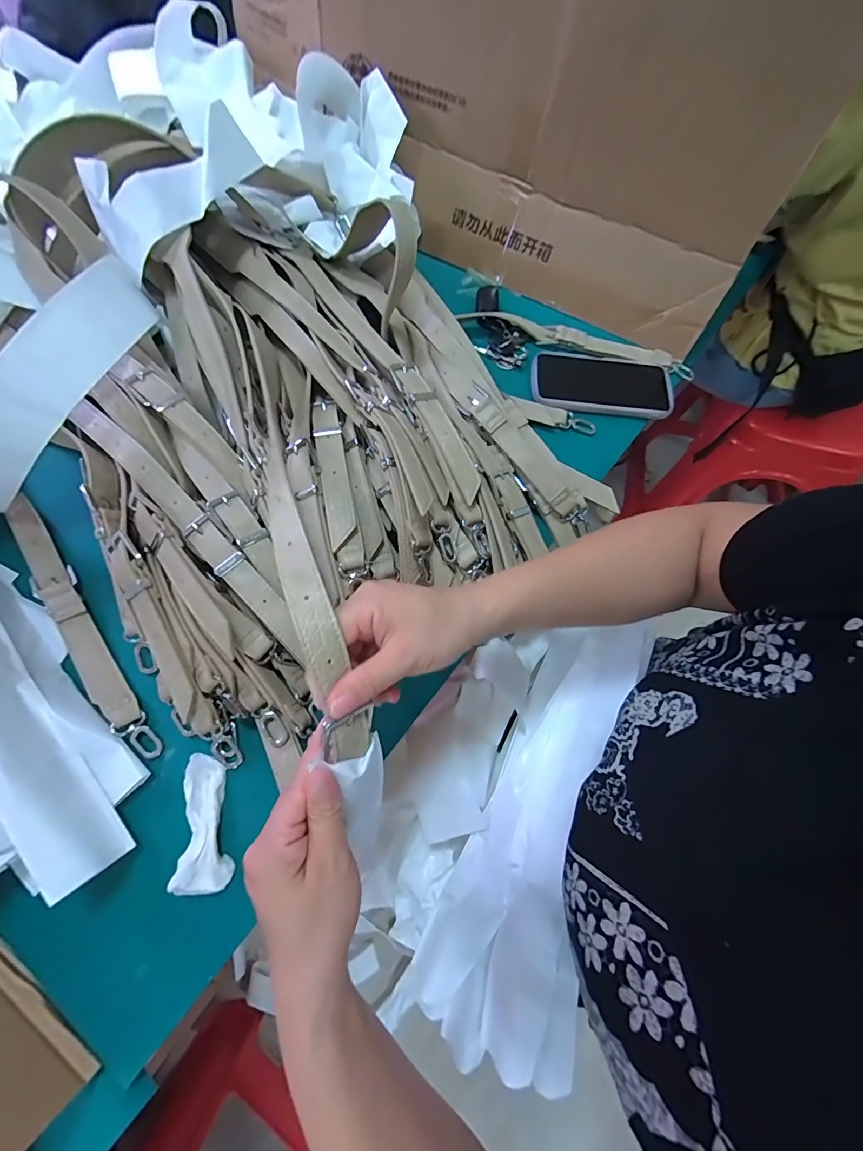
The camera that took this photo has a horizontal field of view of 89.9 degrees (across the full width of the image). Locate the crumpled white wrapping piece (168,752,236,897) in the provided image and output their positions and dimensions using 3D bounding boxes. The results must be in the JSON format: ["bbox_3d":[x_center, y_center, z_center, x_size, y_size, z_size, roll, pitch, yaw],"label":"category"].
[{"bbox_3d":[-0.176,0.193,0.340,0.040,0.009,0.095,-3,69,-4],"label":"crumpled white wrapping piece"}]

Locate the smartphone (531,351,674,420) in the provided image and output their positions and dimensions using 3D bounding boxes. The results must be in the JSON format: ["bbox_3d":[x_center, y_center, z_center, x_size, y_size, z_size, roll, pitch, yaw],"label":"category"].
[{"bbox_3d":[0.208,-0.236,0.522,0.171,0.019,0.091,6,68,-1],"label":"smartphone"}]

